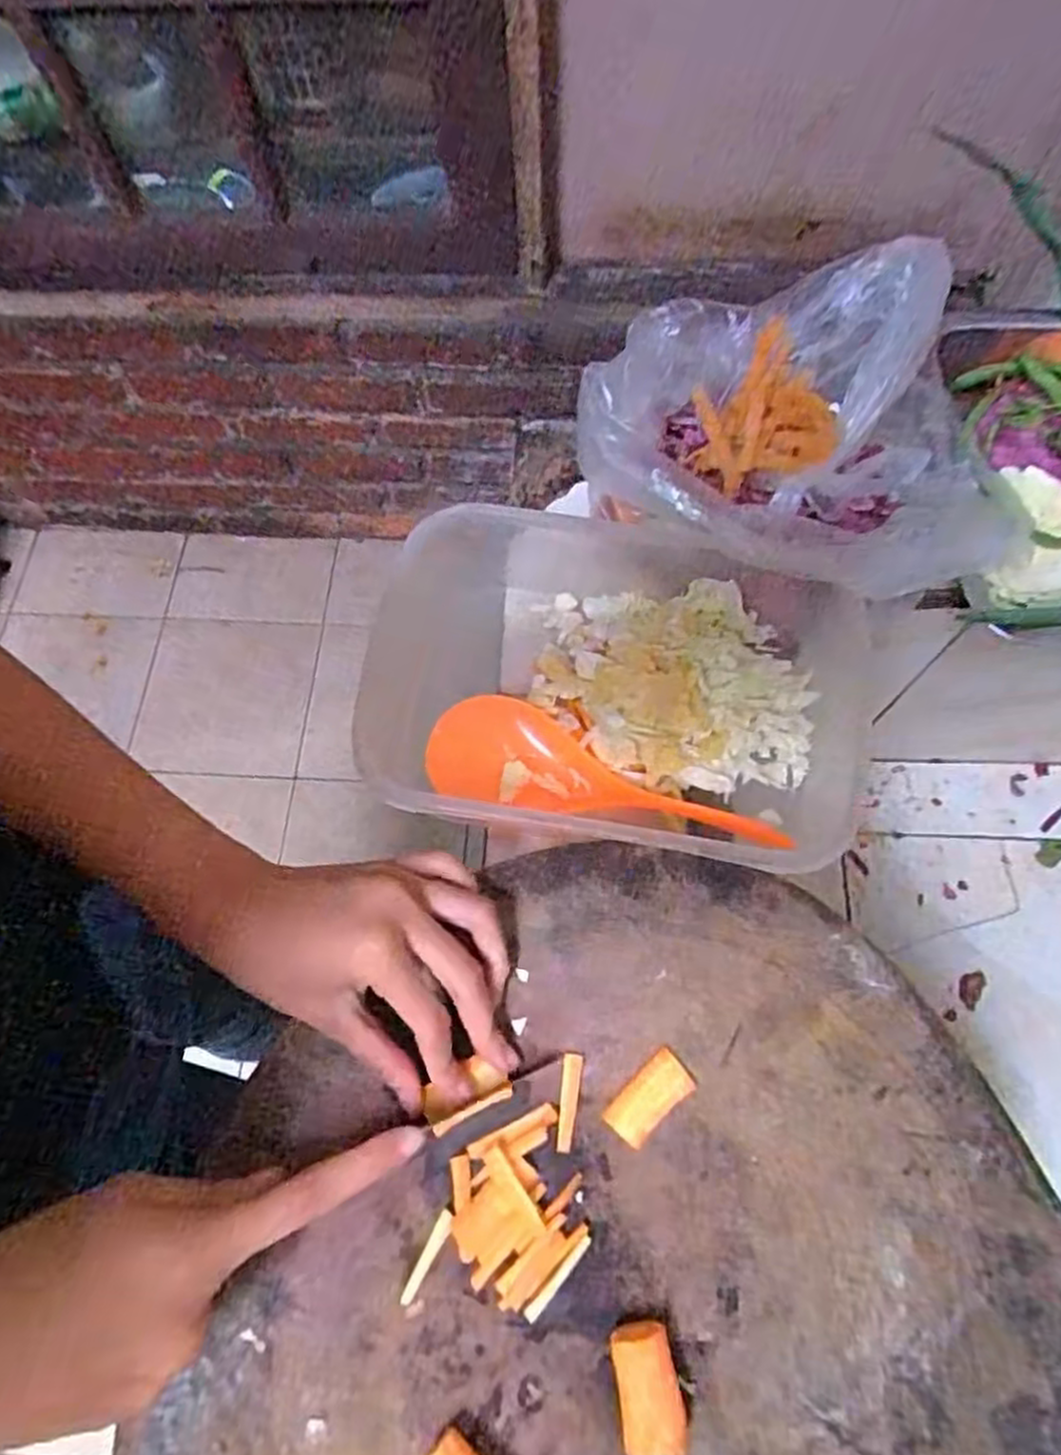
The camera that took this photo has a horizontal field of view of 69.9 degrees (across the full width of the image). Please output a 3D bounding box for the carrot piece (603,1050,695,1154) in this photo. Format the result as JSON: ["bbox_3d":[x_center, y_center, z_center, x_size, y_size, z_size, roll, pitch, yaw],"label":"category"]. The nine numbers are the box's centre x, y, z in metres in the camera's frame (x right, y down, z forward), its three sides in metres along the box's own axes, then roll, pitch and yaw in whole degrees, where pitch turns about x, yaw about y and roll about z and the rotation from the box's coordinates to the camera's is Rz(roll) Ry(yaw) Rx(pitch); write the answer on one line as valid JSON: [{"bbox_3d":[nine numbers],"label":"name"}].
[{"bbox_3d":[0.049,0.154,0.315,0.038,0.004,0.019,-40,72,-13],"label":"carrot piece"}]

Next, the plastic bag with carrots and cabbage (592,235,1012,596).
[{"bbox_3d":[0.149,-0.173,0.420,0.229,0.091,0.183,18,70,9],"label":"plastic bag with carrots and cabbage"}]

